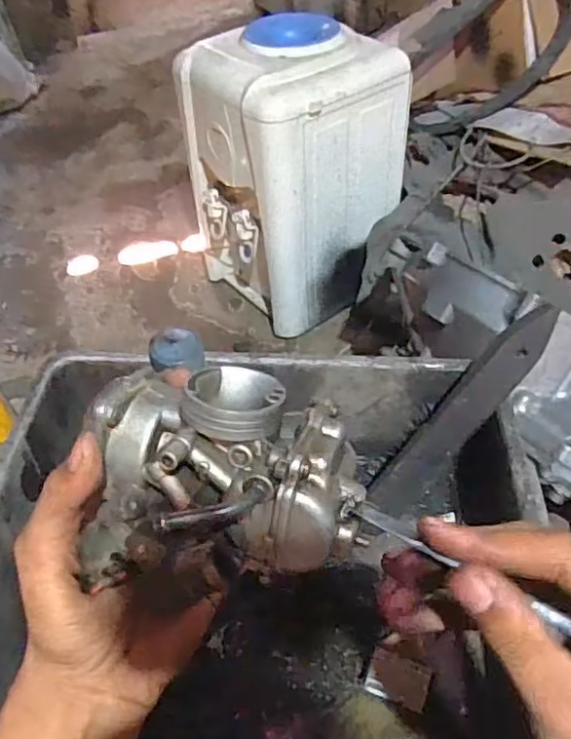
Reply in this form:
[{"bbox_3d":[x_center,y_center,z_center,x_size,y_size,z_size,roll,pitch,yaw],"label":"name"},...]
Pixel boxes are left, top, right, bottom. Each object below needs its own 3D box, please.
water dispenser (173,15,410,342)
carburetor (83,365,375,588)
[{"bbox_3d":[0.017,-0.356,1.150,0.287,0.494,0.289,-31,53,-24],"label":"water dispenser"},{"bbox_3d":[-0.027,0.042,0.248,0.109,0.056,0.076,1,47,4],"label":"carburetor"}]

